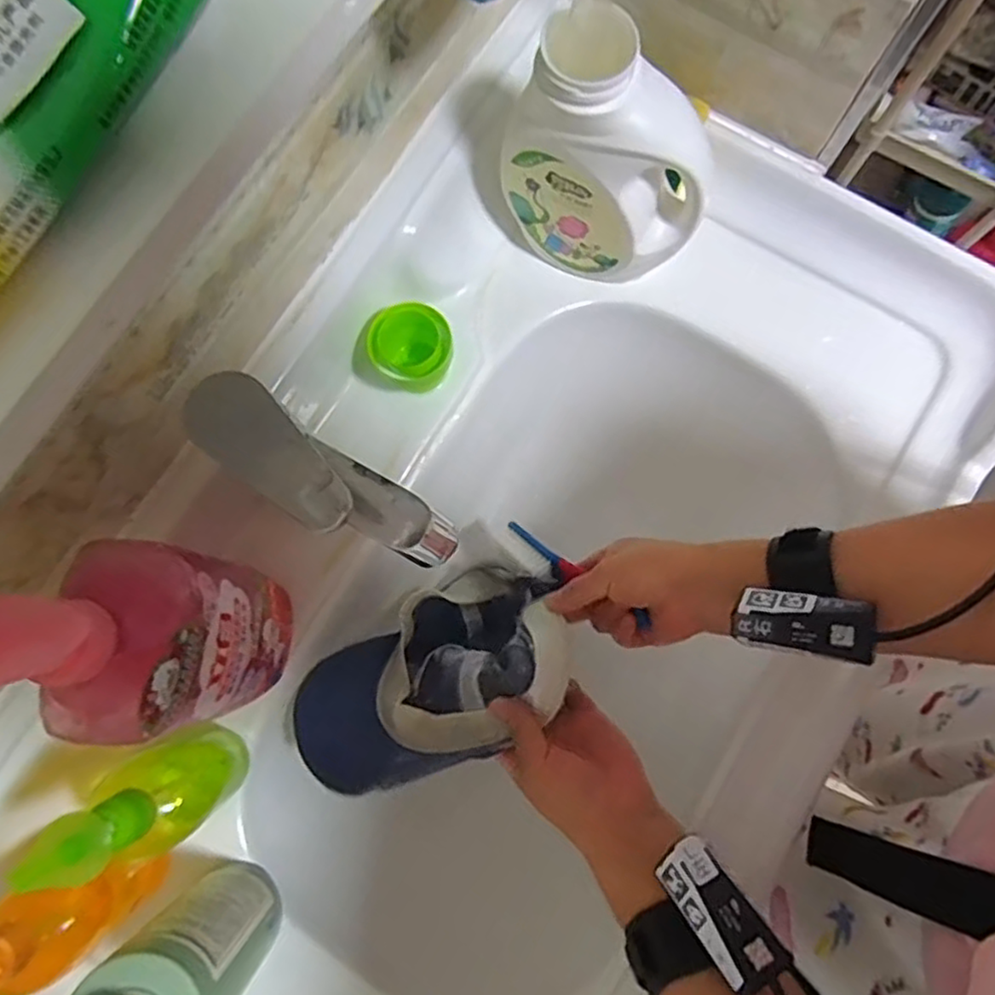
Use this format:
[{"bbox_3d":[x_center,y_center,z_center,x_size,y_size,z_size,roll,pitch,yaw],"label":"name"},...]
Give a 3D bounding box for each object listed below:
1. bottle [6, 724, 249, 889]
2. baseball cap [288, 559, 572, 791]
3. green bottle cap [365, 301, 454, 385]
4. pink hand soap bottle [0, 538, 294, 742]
[{"bbox_3d":[-0.208,0.179,0.404,0.067,0.166,0.051,-37,82,-6],"label":"bottle"},{"bbox_3d":[-0.052,0.138,0.539,0.227,0.160,0.117,-27,81,-5],"label":"baseball cap"},{"bbox_3d":[-0.063,-0.110,0.522,0.059,0.057,0.058,0,80,0],"label":"green bottle cap"},{"bbox_3d":[-0.185,0.076,0.368,0.077,0.233,0.094,-2,80,0],"label":"pink hand soap bottle"}]

